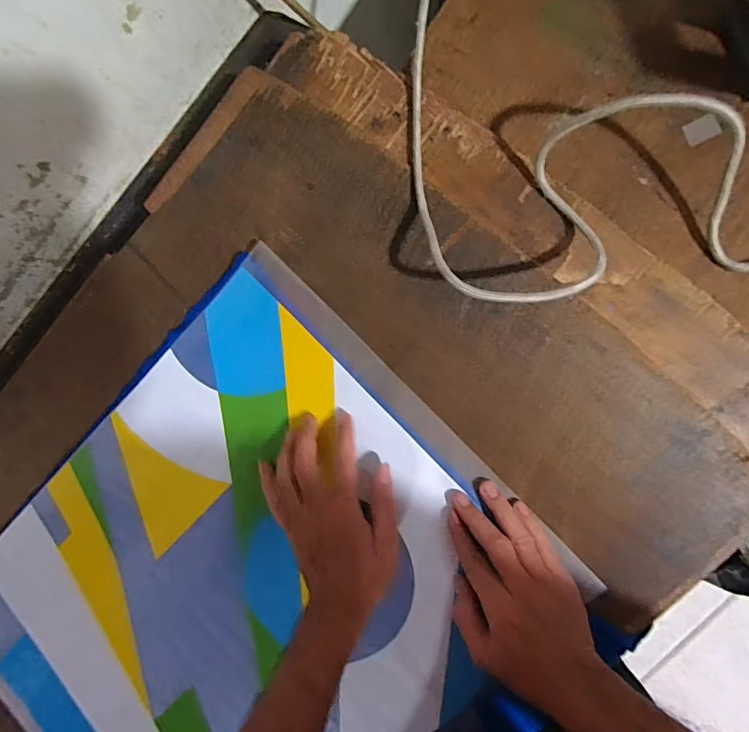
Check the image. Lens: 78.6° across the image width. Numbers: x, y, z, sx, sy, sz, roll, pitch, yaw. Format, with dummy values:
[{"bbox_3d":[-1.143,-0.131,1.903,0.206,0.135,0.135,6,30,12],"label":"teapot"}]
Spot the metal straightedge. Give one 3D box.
[{"bbox_3d":[0.040,0.045,0.419,0.431,0.004,0.024,45,98,5],"label":"metal straightedge"}]

